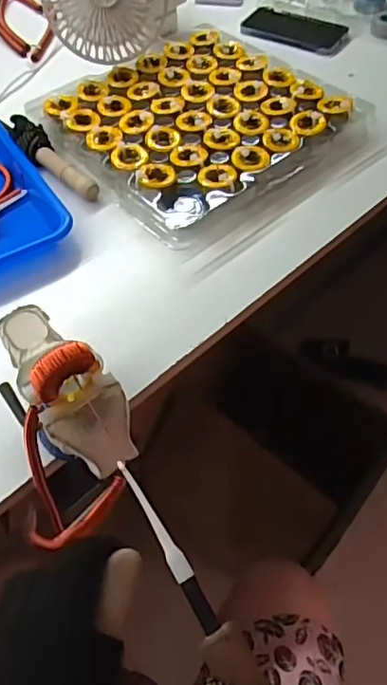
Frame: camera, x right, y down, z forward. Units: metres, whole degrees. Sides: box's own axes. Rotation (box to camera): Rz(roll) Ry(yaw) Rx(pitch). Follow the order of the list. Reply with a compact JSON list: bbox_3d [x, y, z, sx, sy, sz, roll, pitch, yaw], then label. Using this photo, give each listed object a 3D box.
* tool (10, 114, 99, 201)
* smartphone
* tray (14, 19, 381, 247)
[{"bbox_3d":[-0.156,-0.203,0.598,0.033,0.032,0.146,-35,62,-21],"label":"tool"},{"bbox_3d":[0.149,-0.452,0.778,0.151,0.009,0.084,27,60,18],"label":"smartphone"},{"bbox_3d":[0.005,-0.261,0.626,0.298,0.037,0.294,-31,61,-19],"label":"tray"}]

